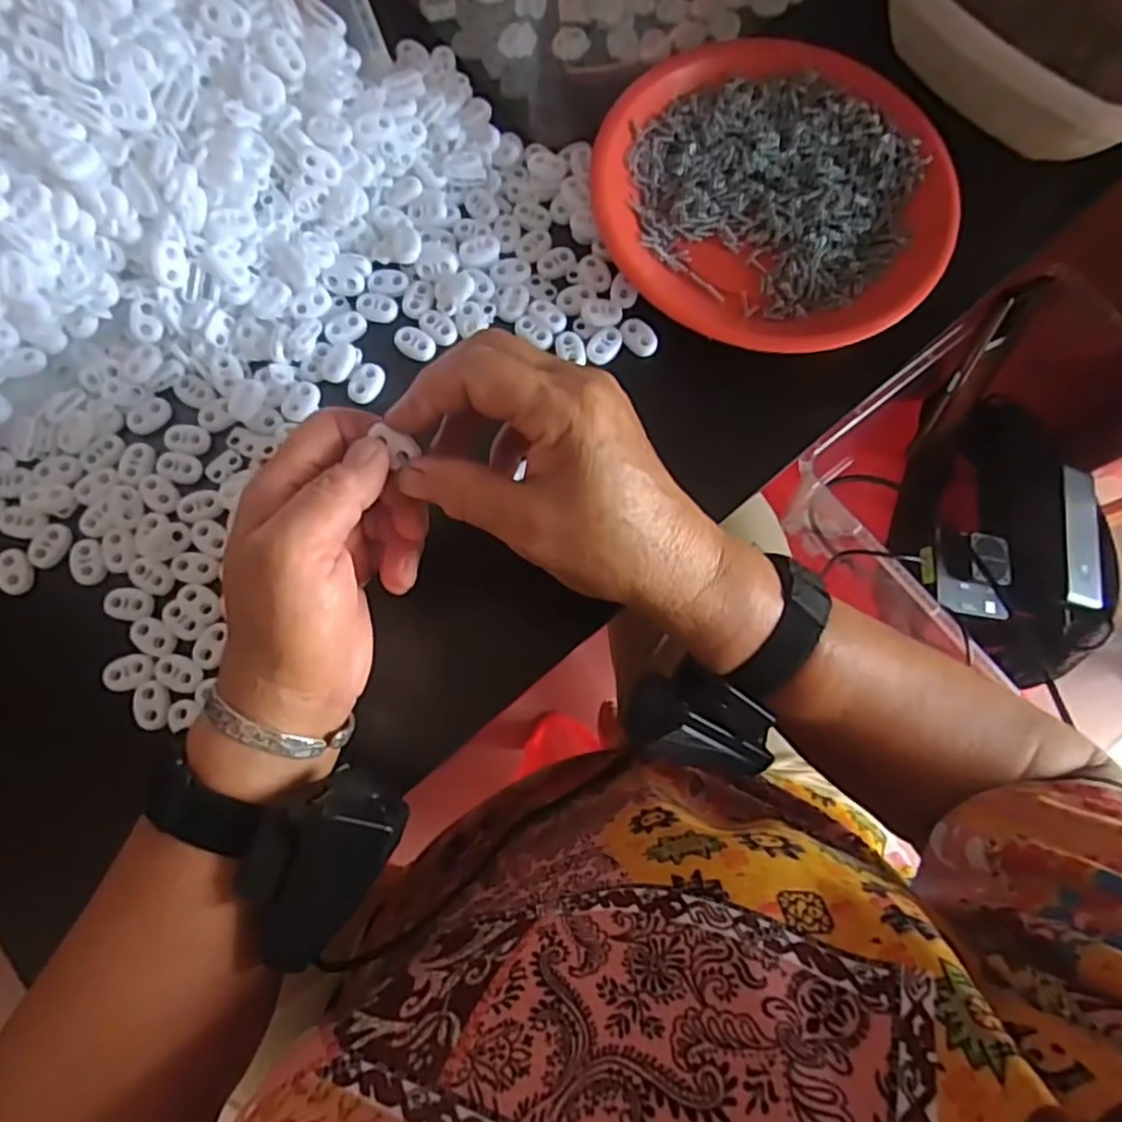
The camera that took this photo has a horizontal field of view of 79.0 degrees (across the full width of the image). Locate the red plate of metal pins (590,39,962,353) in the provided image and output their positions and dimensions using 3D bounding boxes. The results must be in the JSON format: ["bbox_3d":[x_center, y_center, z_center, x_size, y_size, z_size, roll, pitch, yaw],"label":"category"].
[{"bbox_3d":[0.117,-0.206,0.380,0.188,0.027,0.176,0,76,-2],"label":"red plate of metal pins"}]

